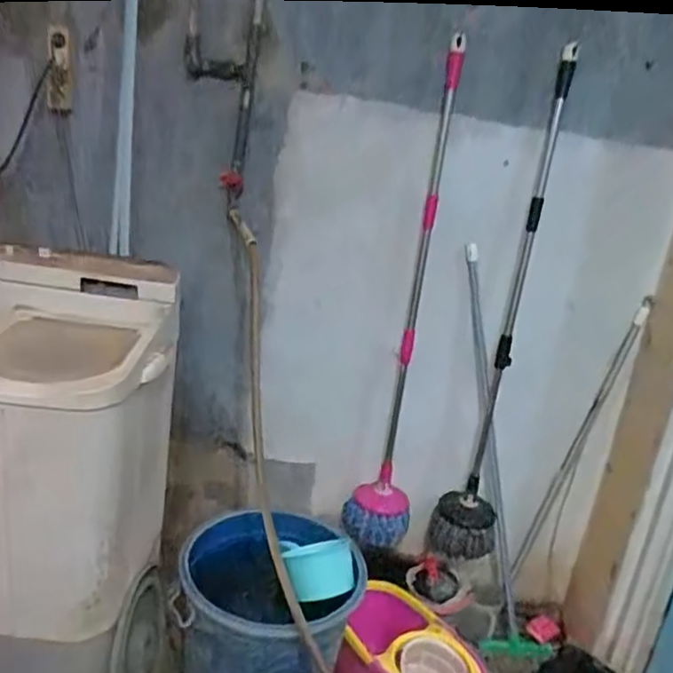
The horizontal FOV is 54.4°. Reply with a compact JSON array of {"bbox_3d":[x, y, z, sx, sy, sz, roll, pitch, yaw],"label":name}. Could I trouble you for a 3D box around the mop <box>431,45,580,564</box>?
[{"bbox_3d":[0.491,-0.058,1.831,0.174,1.390,0.365,13,20,16],"label":"mop"}]

